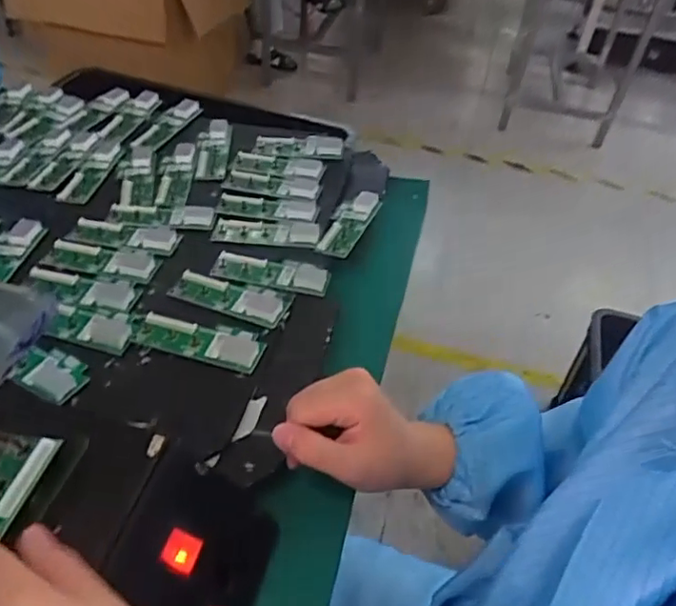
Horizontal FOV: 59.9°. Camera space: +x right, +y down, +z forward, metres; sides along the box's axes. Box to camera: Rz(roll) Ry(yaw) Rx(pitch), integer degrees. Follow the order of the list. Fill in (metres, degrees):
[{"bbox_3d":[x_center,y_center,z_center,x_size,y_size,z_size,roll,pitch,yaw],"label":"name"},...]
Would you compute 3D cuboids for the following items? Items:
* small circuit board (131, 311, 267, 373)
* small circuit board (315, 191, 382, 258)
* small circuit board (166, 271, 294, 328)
[{"bbox_3d":[-0.108,0.027,0.453,0.103,0.009,0.035,13,48,11],"label":"small circuit board"},{"bbox_3d":[0.011,-0.079,0.559,0.035,0.007,0.102,18,49,15],"label":"small circuit board"},{"bbox_3d":[-0.090,-0.007,0.485,0.099,0.008,0.037,15,48,12],"label":"small circuit board"}]

